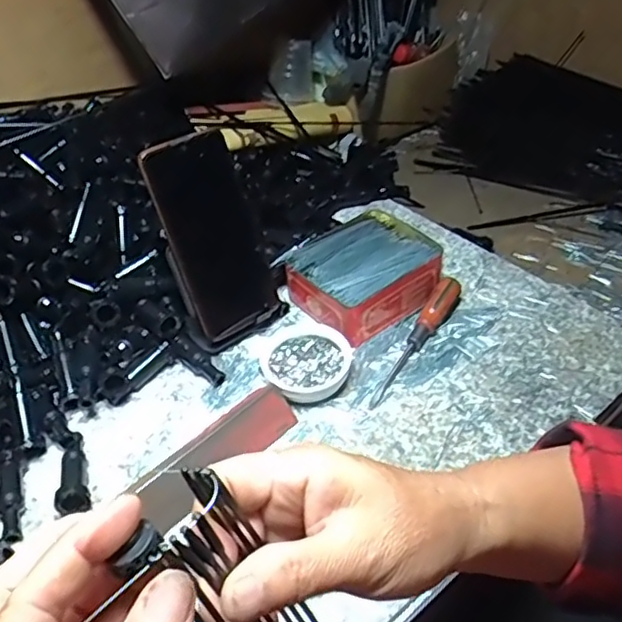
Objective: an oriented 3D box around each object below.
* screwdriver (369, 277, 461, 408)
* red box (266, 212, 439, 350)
[{"bbox_3d":[0.093,0.023,0.544,0.022,0.026,0.149,19,48,24],"label":"screwdriver"},{"bbox_3d":[0.049,-0.036,0.596,0.123,0.046,0.108,-32,49,-25],"label":"red box"}]

